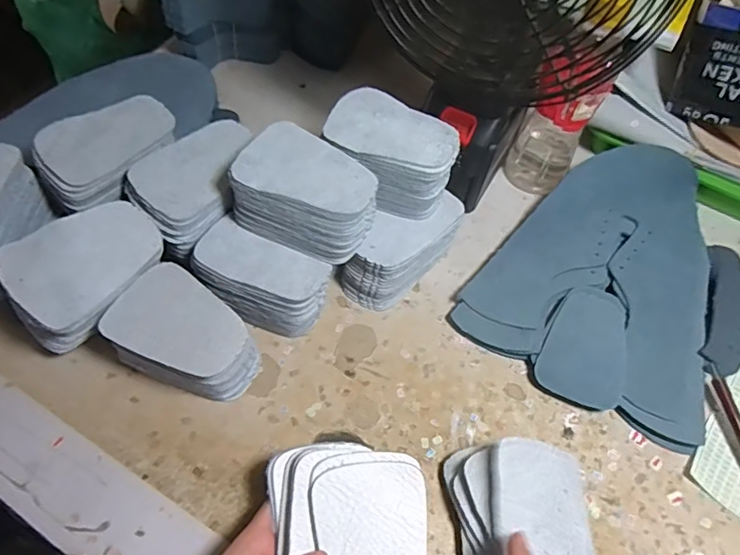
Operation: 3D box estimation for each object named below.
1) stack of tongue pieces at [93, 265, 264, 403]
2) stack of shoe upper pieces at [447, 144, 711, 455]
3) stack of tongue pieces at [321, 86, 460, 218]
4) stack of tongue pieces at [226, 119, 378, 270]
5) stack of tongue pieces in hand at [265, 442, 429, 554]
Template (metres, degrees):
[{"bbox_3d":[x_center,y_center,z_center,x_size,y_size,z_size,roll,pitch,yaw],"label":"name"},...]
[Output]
[{"bbox_3d":[-0.132,0.047,0.375,0.091,0.059,0.067,36,63,17],"label":"stack of tongue pieces"},{"bbox_3d":[0.205,-0.011,0.448,0.192,0.032,0.246,26,63,10],"label":"stack of shoe upper pieces"},{"bbox_3d":[0.016,-0.096,0.409,0.099,0.053,0.069,24,60,11],"label":"stack of tongue pieces"},{"bbox_3d":[-0.045,-0.060,0.382,0.099,0.056,0.066,27,60,12],"label":"stack of tongue pieces"},{"bbox_3d":[-0.014,0.151,0.300,0.091,0.018,0.103,2,61,-3],"label":"stack of tongue pieces in hand"}]

